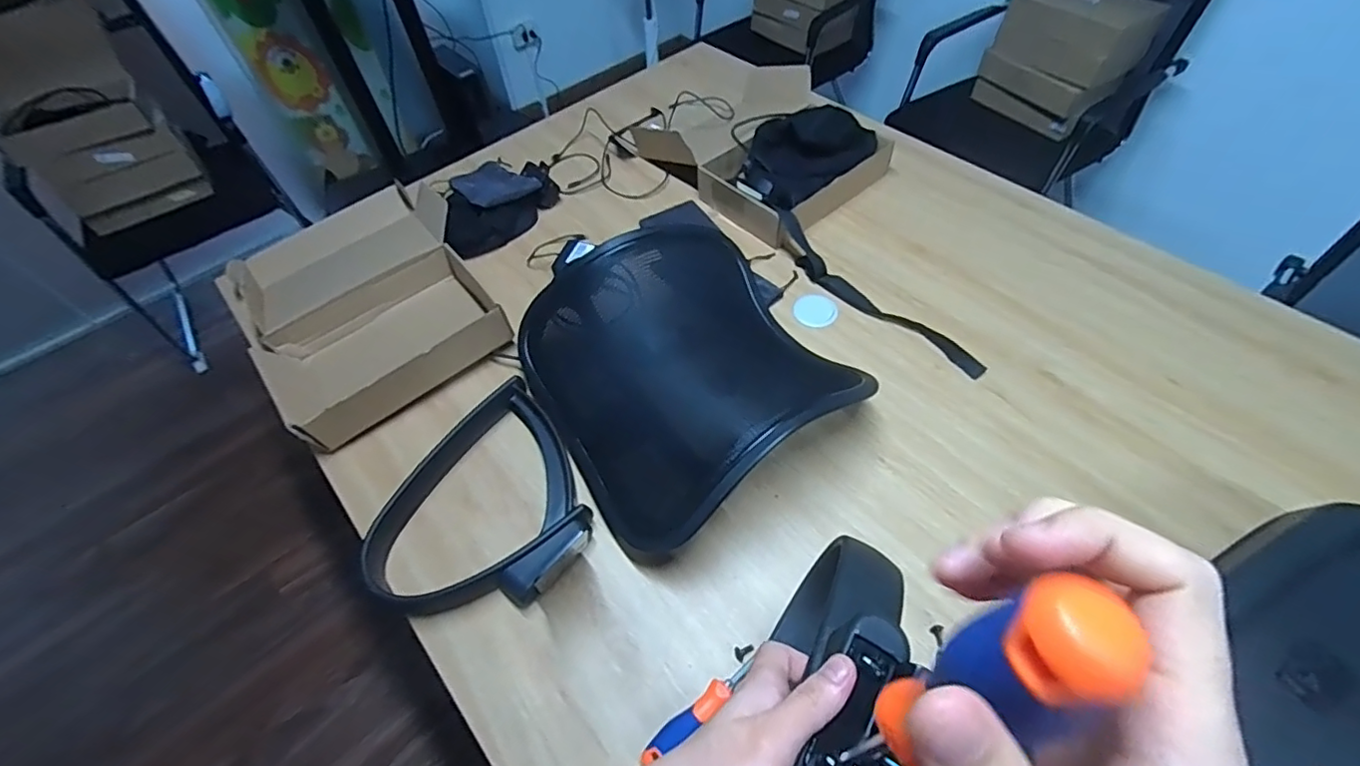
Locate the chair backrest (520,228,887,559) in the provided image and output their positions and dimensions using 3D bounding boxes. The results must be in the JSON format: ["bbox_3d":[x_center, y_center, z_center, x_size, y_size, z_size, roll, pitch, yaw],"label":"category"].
[{"bbox_3d":[0.001,-0.032,0.780,0.373,0.136,0.430,-29,58,-16],"label":"chair backrest"}]

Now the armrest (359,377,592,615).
[{"bbox_3d":[-0.265,0.140,0.701,0.261,0.099,0.302,-25,54,-11],"label":"armrest"}]

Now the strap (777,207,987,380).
[{"bbox_3d":[0.294,-0.146,0.892,0.044,0.058,0.408,-37,60,-21],"label":"strap"}]

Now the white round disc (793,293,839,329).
[{"bbox_3d":[0.214,-0.115,0.910,0.066,0.005,0.073,32,62,23],"label":"white round disc"}]

